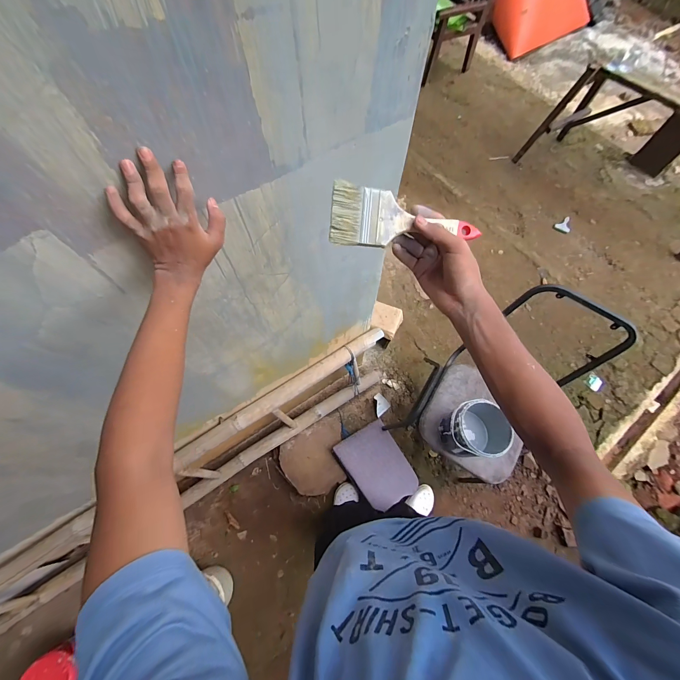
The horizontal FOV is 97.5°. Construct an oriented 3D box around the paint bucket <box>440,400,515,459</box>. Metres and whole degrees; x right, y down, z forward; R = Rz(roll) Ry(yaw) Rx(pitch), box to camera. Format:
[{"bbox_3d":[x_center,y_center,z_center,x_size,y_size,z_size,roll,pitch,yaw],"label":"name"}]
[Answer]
[{"bbox_3d":[0.470,0.335,1.076,0.179,0.196,0.188,0,66,0],"label":"paint bucket"}]

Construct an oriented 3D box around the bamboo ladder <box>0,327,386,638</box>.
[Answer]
[{"bbox_3d":[-0.978,0.790,1.140,2.795,0.530,0.099,-30,58,-14],"label":"bamboo ladder"}]

